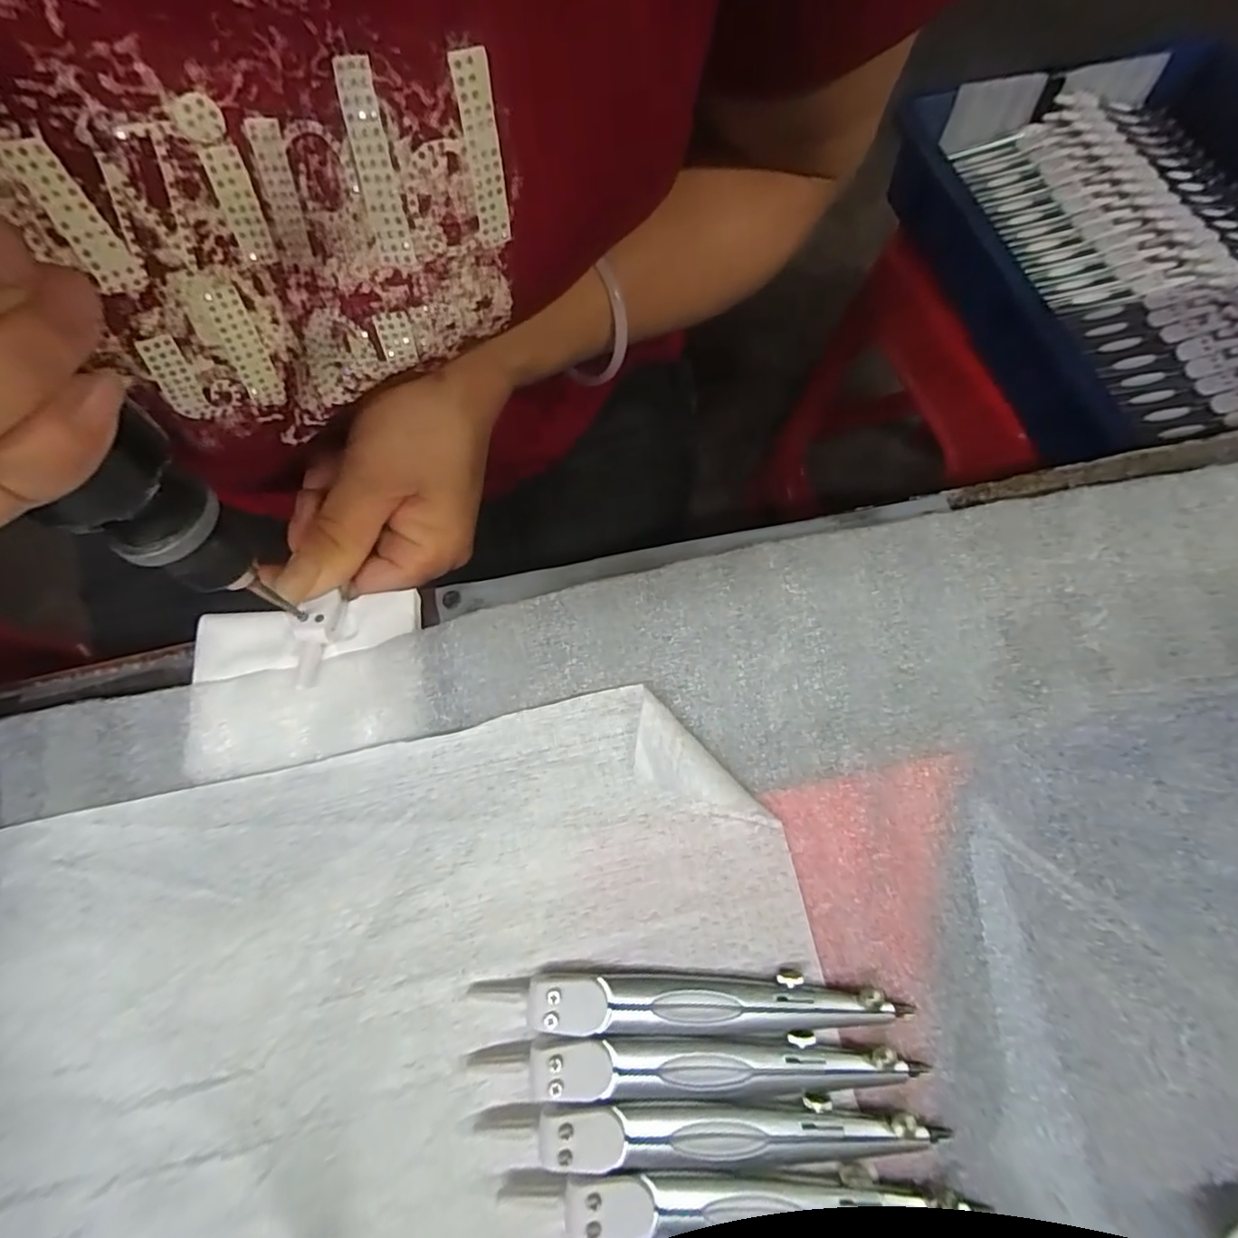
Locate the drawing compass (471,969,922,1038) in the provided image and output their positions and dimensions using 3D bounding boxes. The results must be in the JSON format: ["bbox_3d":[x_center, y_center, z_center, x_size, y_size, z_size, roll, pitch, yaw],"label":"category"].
[{"bbox_3d":[0.020,0.115,0.177,0.125,0.008,0.014,0,67,2],"label":"drawing compass"}]

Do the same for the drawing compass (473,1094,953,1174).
[{"bbox_3d":[0.025,0.144,0.166,0.125,0.006,0.016,-2,67,2],"label":"drawing compass"}]

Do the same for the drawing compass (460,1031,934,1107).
[{"bbox_3d":[0.020,0.129,0.172,0.125,0.006,0.015,-3,67,1],"label":"drawing compass"}]

